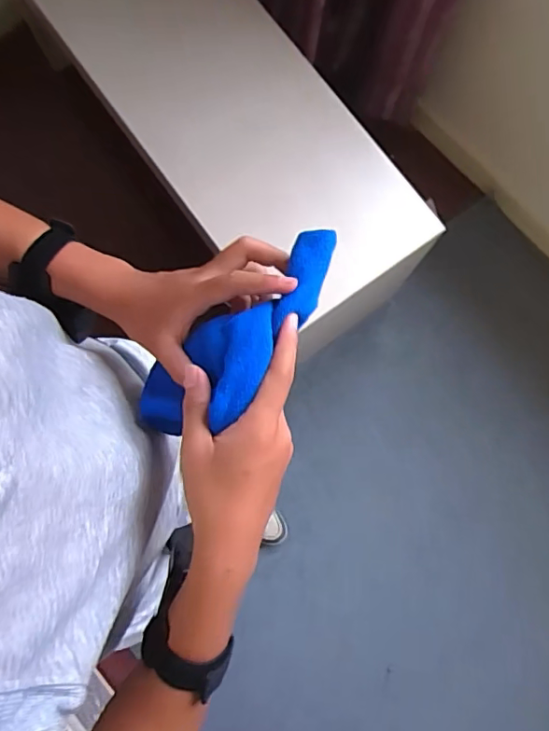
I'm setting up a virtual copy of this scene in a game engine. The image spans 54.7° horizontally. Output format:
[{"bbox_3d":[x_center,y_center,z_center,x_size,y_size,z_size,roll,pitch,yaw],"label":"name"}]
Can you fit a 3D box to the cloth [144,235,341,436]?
[{"bbox_3d":[-0.024,-0.015,0.396,0.203,0.077,0.074,-44,82,5],"label":"cloth"}]

